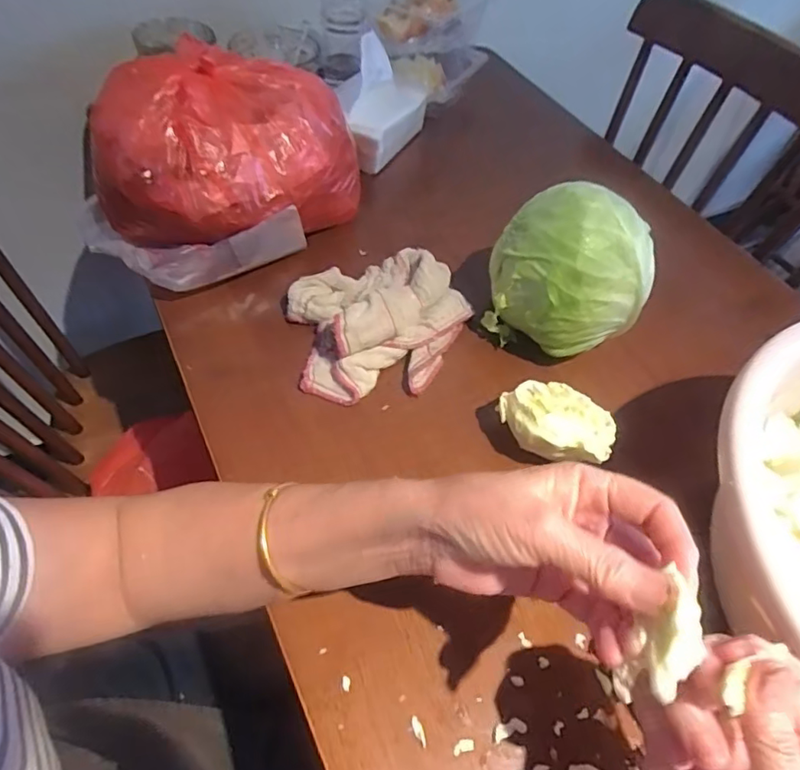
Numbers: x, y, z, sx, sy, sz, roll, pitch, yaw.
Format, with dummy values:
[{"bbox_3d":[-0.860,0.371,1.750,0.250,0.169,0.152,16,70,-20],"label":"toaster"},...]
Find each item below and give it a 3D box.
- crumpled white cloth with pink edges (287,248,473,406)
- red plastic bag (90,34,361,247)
[{"bbox_3d":[-0.017,-0.060,0.476,0.163,0.041,0.140,-20,58,-18],"label":"crumpled white cloth with pink edges"},{"bbox_3d":[-0.156,-0.215,0.504,0.162,0.135,0.195,35,59,19],"label":"red plastic bag"}]

